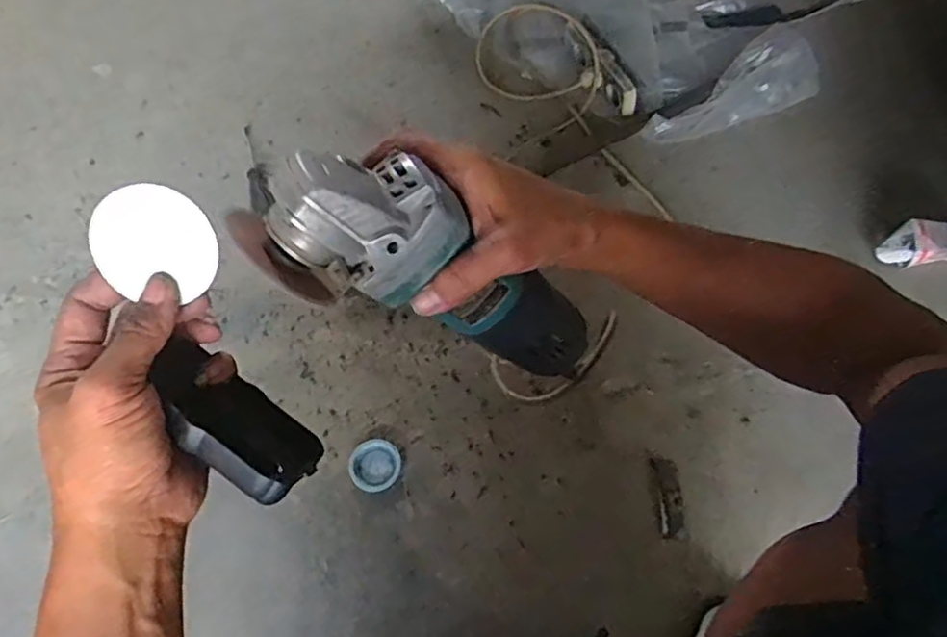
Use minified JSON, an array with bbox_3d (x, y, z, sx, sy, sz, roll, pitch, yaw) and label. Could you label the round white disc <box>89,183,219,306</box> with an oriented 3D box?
[{"bbox_3d":[-0.157,-0.038,0.315,0.058,0.004,0.053,-2,109,-6],"label":"round white disc"}]

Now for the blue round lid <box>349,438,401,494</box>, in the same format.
[{"bbox_3d":[-0.122,0.182,0.796,0.062,0.005,0.061,0,64,0],"label":"blue round lid"}]

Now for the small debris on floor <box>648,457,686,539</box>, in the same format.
[{"bbox_3d":[0.229,0.209,0.754,0.031,0.019,0.089,-4,70,6],"label":"small debris on floor"}]

